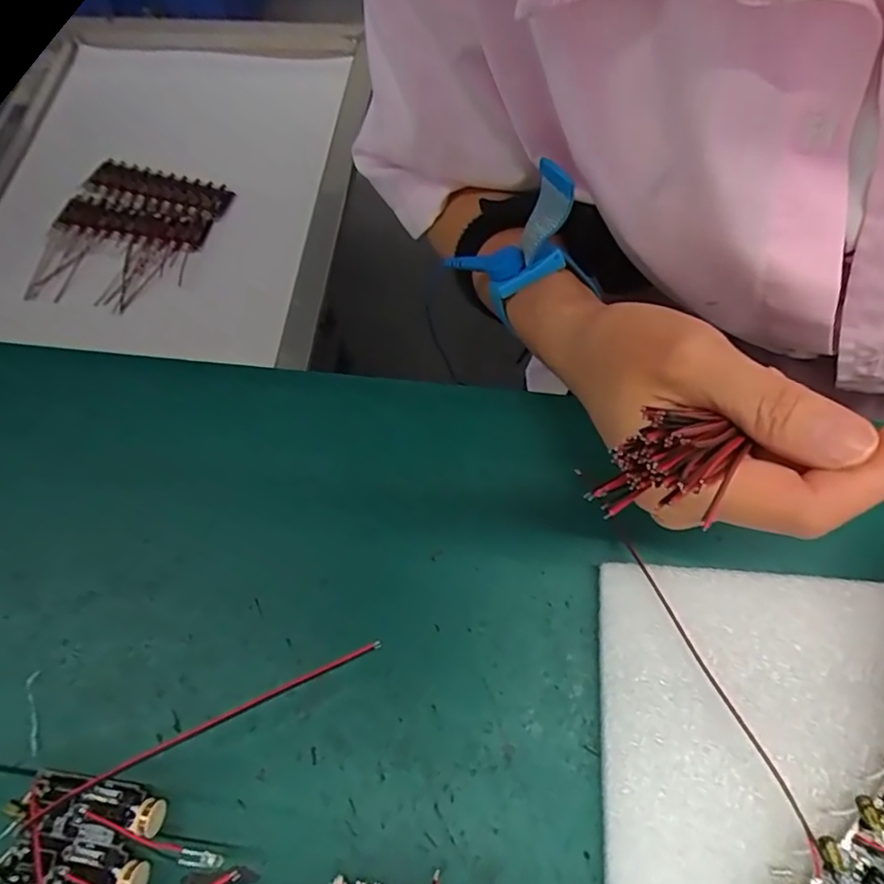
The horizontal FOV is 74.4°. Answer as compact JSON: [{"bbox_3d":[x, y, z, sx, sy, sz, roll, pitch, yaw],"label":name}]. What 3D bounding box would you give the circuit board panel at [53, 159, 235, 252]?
[{"bbox_3d":[-0.321,-0.254,0.622,0.166,0.017,0.101,17,69,9],"label":"circuit board panel"}]

